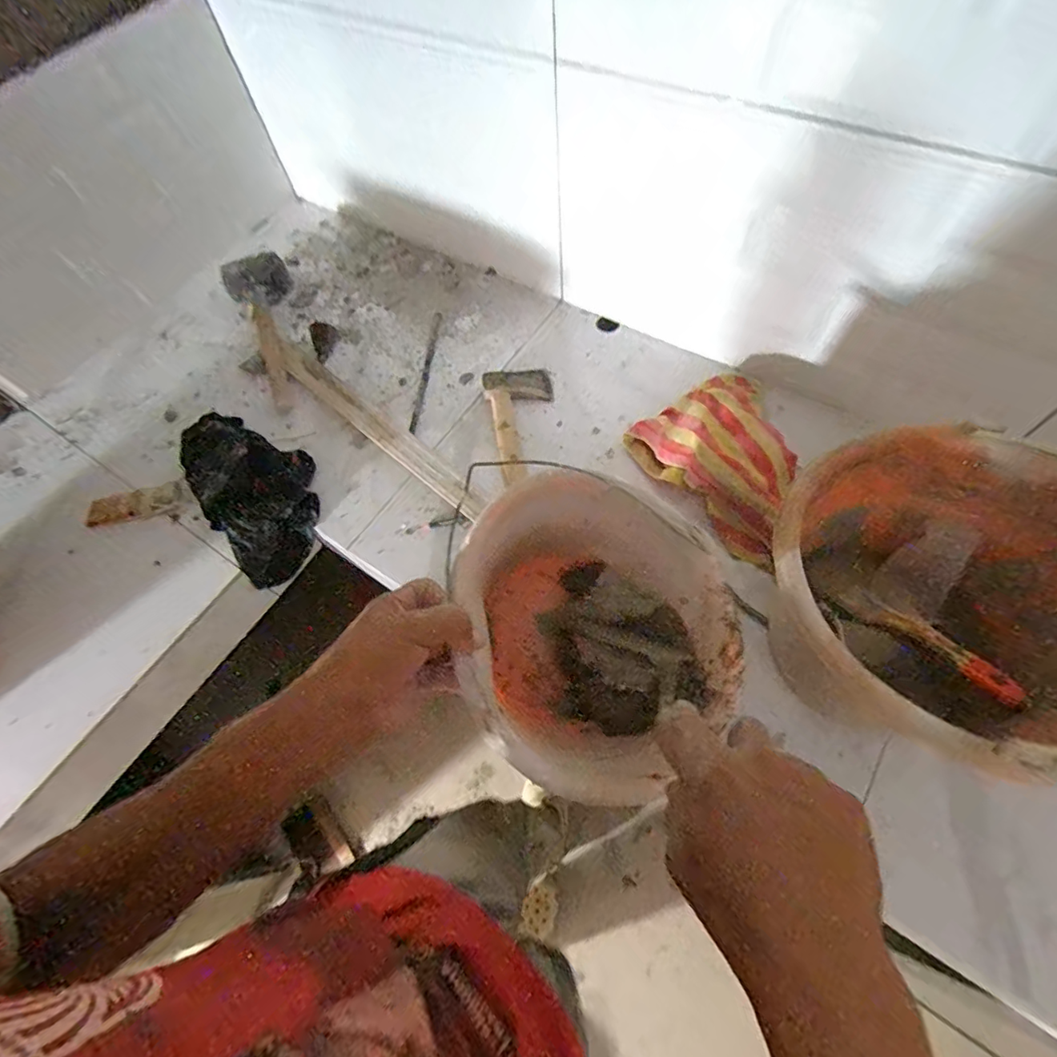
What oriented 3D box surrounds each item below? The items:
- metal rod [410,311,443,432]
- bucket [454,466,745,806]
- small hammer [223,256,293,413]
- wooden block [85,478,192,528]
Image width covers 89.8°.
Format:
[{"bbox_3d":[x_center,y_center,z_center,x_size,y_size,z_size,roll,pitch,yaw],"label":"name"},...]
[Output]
[{"bbox_3d":[-0.149,-0.231,0.773,0.013,0.004,0.225,4,63,5],"label":"metal rod"},{"bbox_3d":[0.048,0.096,0.466,0.224,0.201,0.220,-1,63,2],"label":"bucket"},{"bbox_3d":[-0.380,-0.308,0.799,0.094,0.051,0.292,-26,65,-10],"label":"small hammer"},{"bbox_3d":[-0.514,-0.034,0.698,0.128,0.015,0.038,-13,63,-4],"label":"wooden block"}]

